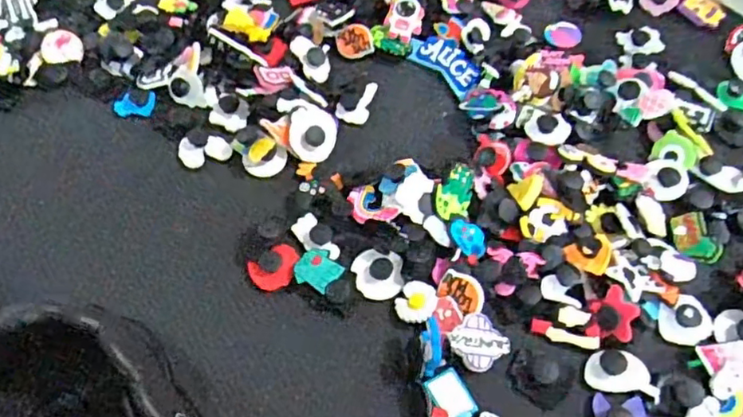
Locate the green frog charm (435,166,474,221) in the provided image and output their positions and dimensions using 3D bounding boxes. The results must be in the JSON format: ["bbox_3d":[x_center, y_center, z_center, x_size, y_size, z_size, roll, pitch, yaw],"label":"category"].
[{"bbox_3d":[0.043,-0.007,0.309,0.021,0.005,0.028,24,75,-22],"label":"green frog charm"}]

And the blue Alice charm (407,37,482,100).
[{"bbox_3d":[0.048,-0.092,0.374,0.025,0.007,0.053,-37,64,-20],"label":"blue Alice charm"}]

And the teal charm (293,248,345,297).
[{"bbox_3d":[-0.027,0.031,0.300,0.022,0.006,0.021,34,64,20],"label":"teal charm"}]

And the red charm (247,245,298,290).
[{"bbox_3d":[-0.048,0.030,0.304,0.026,0.004,0.021,-34,63,-19],"label":"red charm"}]

